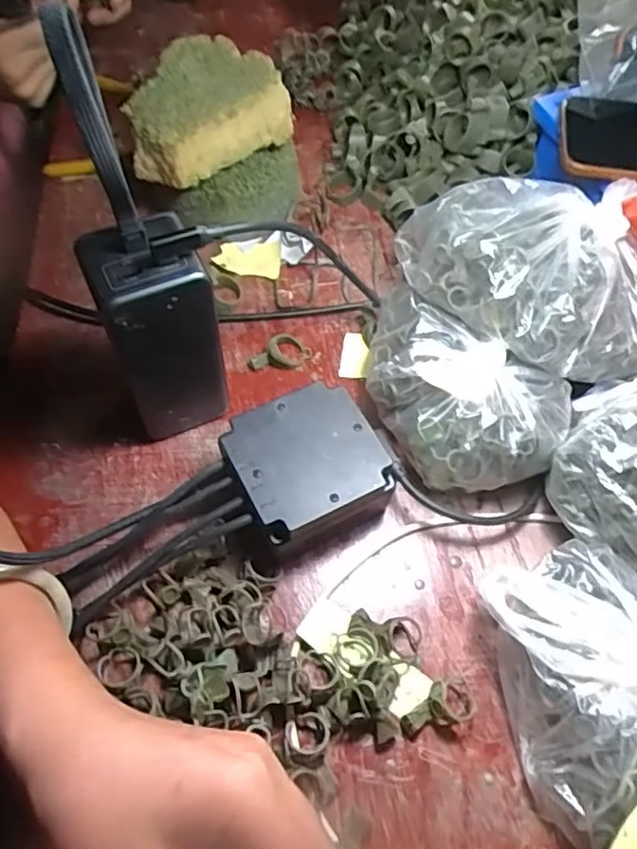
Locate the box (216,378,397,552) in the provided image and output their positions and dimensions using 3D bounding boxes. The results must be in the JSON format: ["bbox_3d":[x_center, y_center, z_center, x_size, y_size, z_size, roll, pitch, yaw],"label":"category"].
[{"bbox_3d":[-0.007,0.026,0.361,0.081,0.048,0.074,-25,64,-15],"label":"box"}]

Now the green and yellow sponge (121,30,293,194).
[{"bbox_3d":[-0.086,-0.219,0.433,0.104,0.044,0.087,-35,67,-19],"label":"green and yellow sponge"}]

